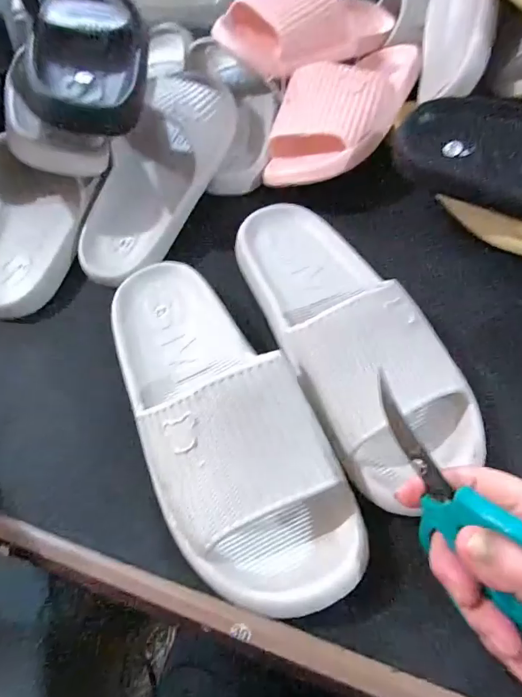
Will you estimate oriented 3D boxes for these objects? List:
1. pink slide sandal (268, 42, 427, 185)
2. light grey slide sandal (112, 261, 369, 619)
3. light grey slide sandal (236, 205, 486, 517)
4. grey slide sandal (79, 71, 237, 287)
[{"bbox_3d":[0.093,-0.269,0.449,0.115,0.059,0.254,21,64,15],"label":"pink slide sandal"},{"bbox_3d":[-0.034,0.034,0.293,0.107,0.075,0.273,-25,61,-10],"label":"light grey slide sandal"},{"bbox_3d":[0.058,-0.029,0.319,0.104,0.063,0.267,-16,60,-5],"label":"light grey slide sandal"},{"bbox_3d":[-0.100,-0.174,0.411,0.101,0.065,0.246,21,80,15],"label":"grey slide sandal"}]

